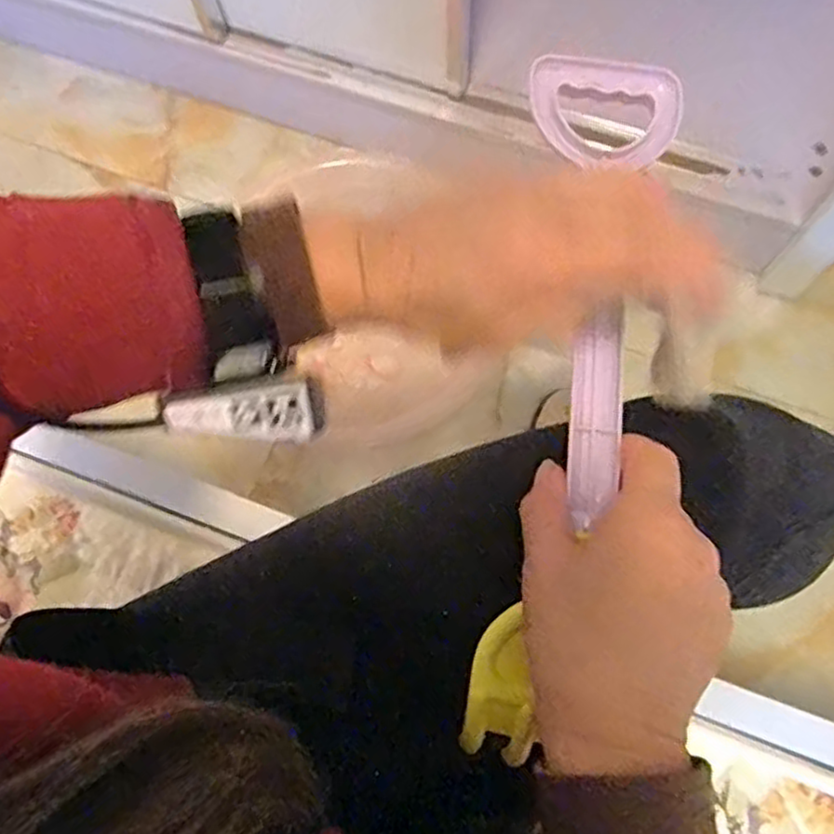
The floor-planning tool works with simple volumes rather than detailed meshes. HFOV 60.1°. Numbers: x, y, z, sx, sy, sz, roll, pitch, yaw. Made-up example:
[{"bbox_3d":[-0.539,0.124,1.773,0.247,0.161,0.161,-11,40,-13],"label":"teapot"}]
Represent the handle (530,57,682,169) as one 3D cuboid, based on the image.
[{"bbox_3d":[0.091,-0.146,0.344,0.071,0.015,0.052,-2,73,2],"label":"handle"}]

